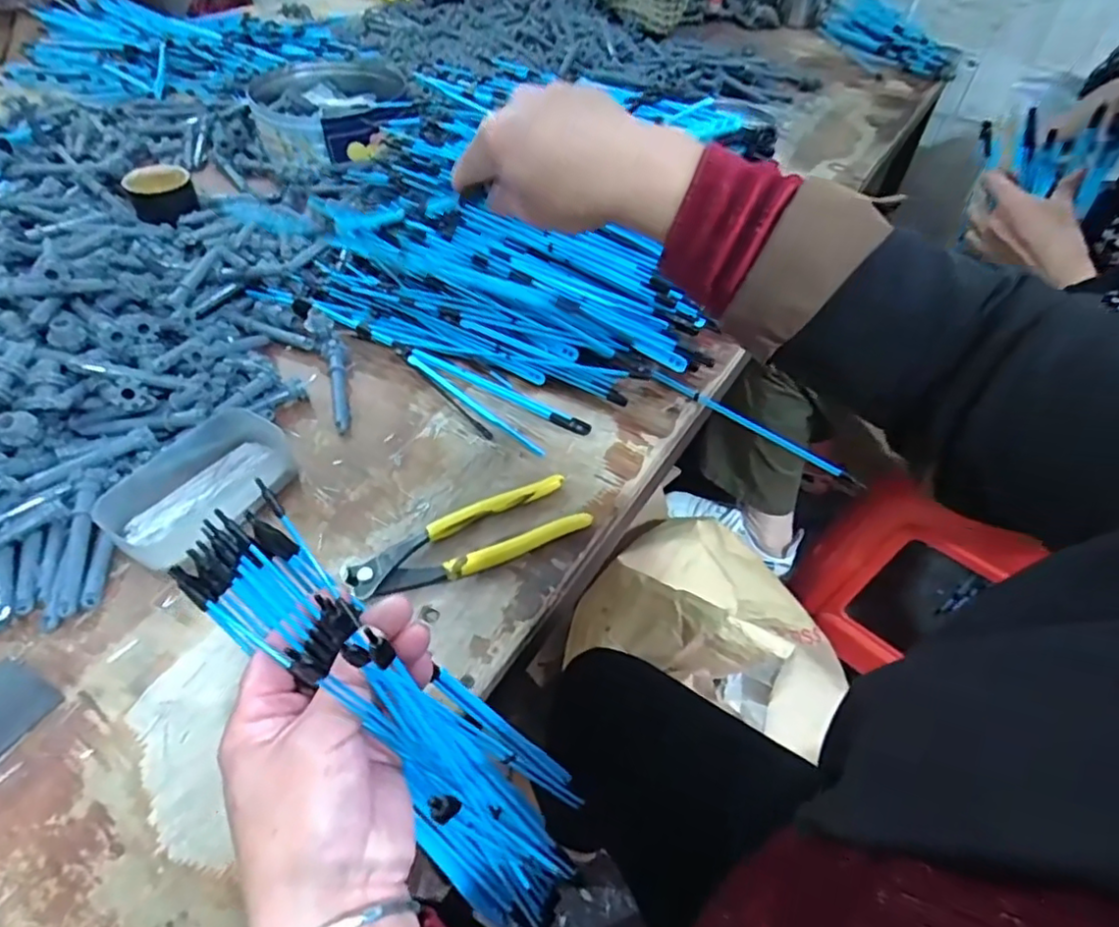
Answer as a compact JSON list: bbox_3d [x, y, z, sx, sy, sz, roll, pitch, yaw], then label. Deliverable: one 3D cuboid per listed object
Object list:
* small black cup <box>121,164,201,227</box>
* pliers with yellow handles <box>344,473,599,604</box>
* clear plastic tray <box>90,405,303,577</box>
[{"bbox_3d":[-0.427,-0.292,0.676,0.062,0.032,0.062,-24,54,-22],"label":"small black cup"},{"bbox_3d":[-0.060,0.052,0.422,0.159,0.012,0.047,-20,52,-19],"label":"pliers with yellow handles"},{"bbox_3d":[-0.246,0.015,0.432,0.078,0.031,0.117,27,53,20],"label":"clear plastic tray"}]

